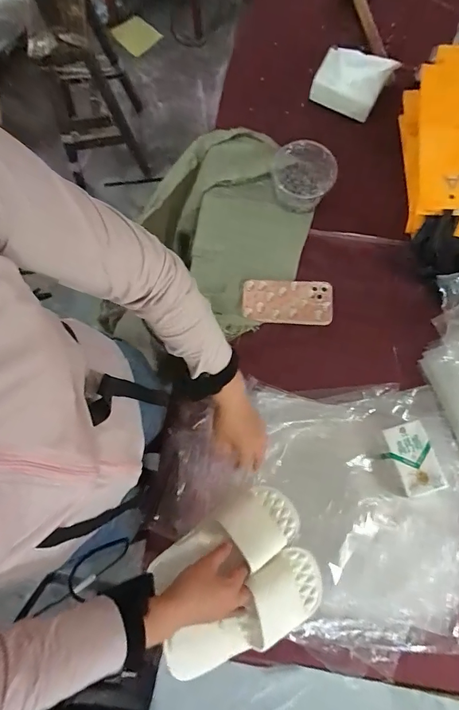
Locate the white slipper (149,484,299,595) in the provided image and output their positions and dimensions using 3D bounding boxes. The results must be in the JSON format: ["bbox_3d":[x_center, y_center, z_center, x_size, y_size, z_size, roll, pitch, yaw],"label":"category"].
[{"bbox_3d":[-0.006,0.264,0.570,0.222,0.073,0.091,-19,77,-8],"label":"white slipper"}]

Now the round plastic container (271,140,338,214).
[{"bbox_3d":[0.136,-0.332,0.742,0.118,0.080,0.099,16,77,5],"label":"round plastic container"}]

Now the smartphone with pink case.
[{"bbox_3d":[0.108,-0.099,0.727,0.163,0.012,0.080,3,76,2],"label":"smartphone with pink case"}]

